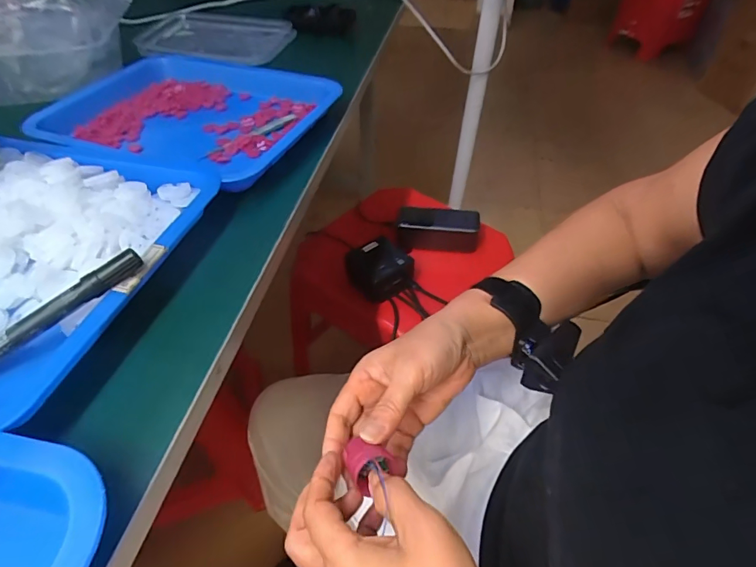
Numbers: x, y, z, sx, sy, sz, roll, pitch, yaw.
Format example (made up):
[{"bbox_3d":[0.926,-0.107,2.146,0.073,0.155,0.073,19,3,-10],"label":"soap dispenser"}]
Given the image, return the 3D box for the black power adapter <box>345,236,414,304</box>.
[{"bbox_3d":[-0.001,-0.018,0.666,0.088,0.055,0.083,-21,50,-19],"label":"black power adapter"}]

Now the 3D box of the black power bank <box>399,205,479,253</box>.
[{"bbox_3d":[0.099,-0.090,0.727,0.130,0.059,0.047,2,47,2],"label":"black power bank"}]

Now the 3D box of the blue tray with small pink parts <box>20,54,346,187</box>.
[{"bbox_3d":[-0.211,-0.186,0.484,0.294,0.035,0.216,15,49,14],"label":"blue tray with small pink parts"}]

